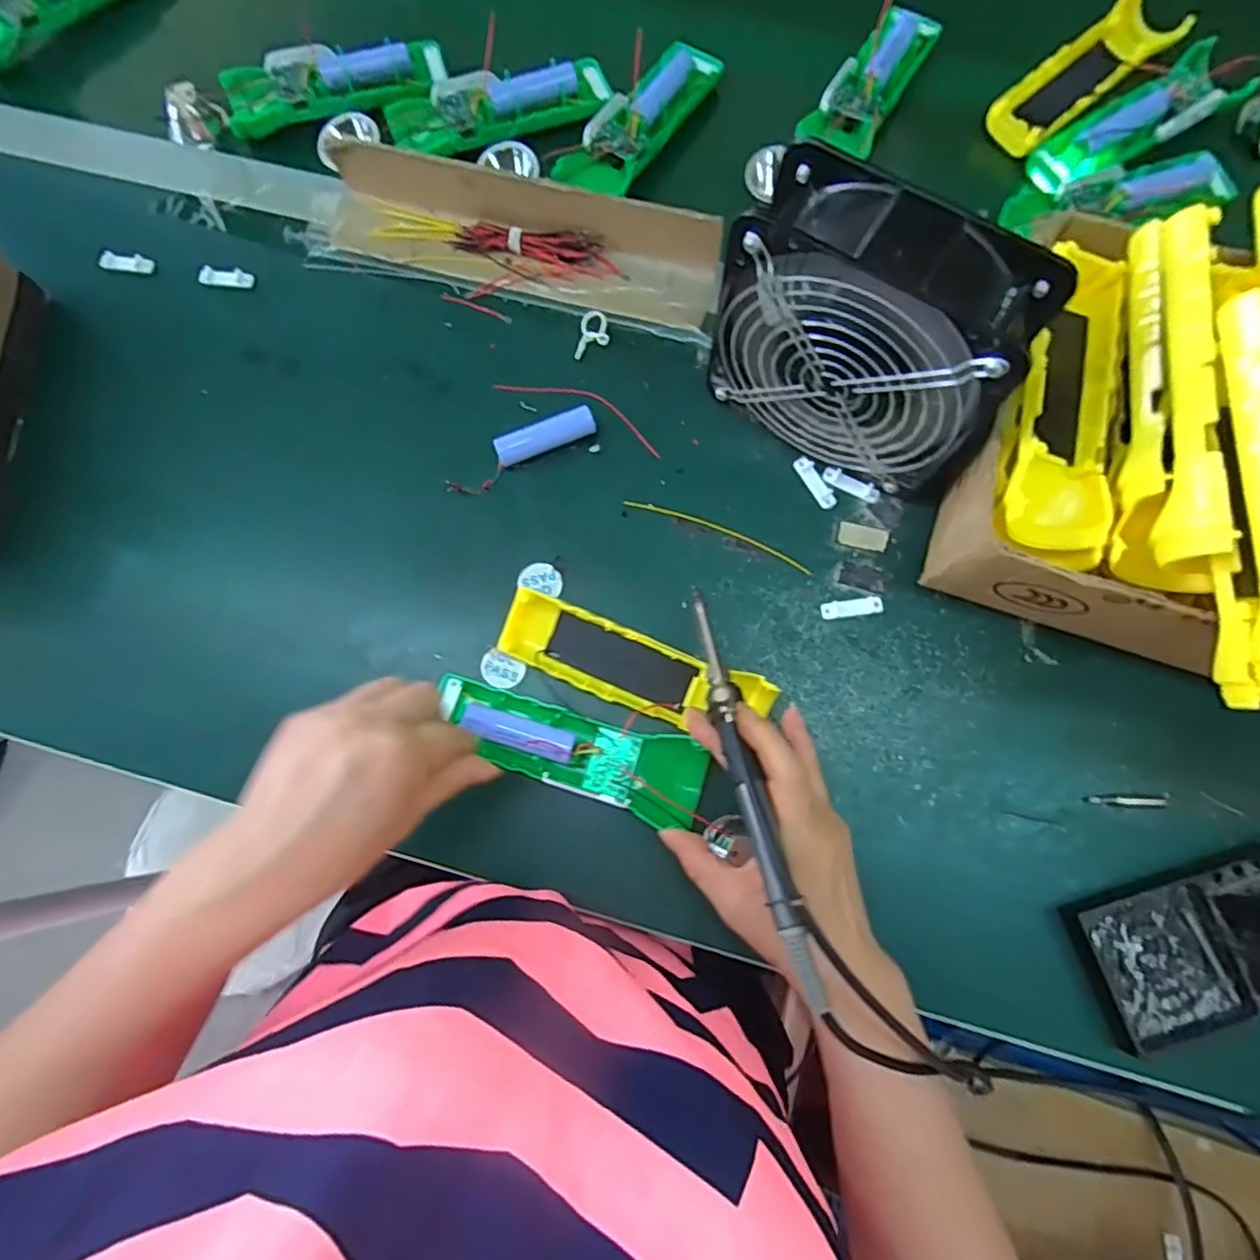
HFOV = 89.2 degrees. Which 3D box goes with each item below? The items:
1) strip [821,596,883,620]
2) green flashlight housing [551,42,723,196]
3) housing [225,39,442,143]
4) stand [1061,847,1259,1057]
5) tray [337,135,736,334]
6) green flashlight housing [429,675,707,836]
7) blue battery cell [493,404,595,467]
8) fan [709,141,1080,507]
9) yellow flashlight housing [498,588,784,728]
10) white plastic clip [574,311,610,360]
[{"bbox_3d":[0.138,-0.014,0.396,0.037,0.004,0.011,-5,77,0],"label":"strip"},{"bbox_3d":[0.007,-0.375,0.469,0.048,0.019,0.156,31,80,8],"label":"green flashlight housing"},{"bbox_3d":[-0.228,-0.419,0.485,0.164,0.027,0.060,-6,77,0],"label":"housing"},{"bbox_3d":[0.320,0.159,0.317,0.150,0.069,0.071,-18,77,-3],"label":"stand"},{"bbox_3d":[-0.082,-0.271,0.439,0.285,0.039,0.064,13,78,5],"label":"tray"},{"bbox_3d":[-0.035,0.066,0.367,0.160,0.029,0.048,20,78,2],"label":"green flashlight housing"},{"bbox_3d":[-0.055,-0.126,0.417,0.066,0.014,0.018,-20,77,-3],"label":"blue battery cell"},{"bbox_3d":[0.127,-0.151,0.350,0.154,0.145,0.060,30,79,8],"label":"fan"},{"bbox_3d":[0.003,0.024,0.380,0.162,0.025,0.044,19,78,7],"label":"yellow flashlight housing"},{"bbox_3d":[-0.025,-0.203,0.438,0.021,0.004,0.038,11,77,4],"label":"white plastic clip"}]

